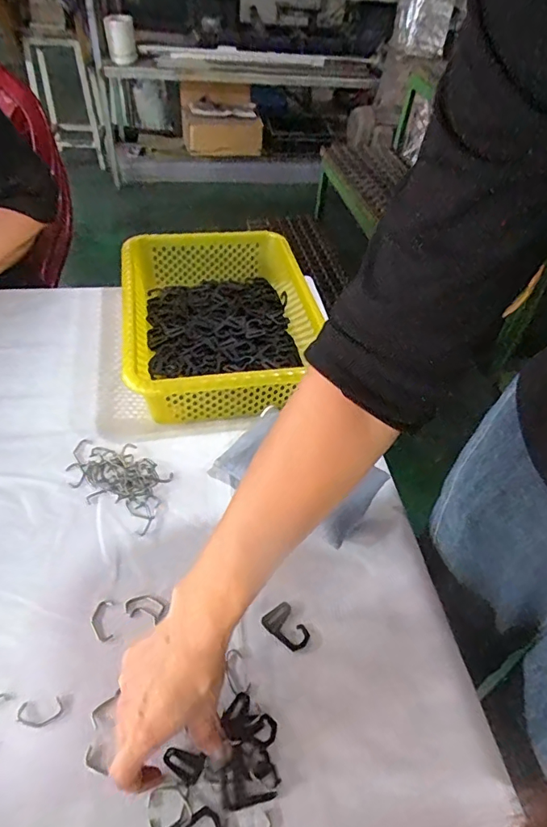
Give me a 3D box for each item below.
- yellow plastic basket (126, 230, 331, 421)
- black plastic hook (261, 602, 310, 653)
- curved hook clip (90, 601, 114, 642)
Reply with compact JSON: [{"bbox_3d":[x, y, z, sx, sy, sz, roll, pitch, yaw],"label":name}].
[{"bbox_3d":[-0.085,-0.134,0.685,0.235,0.091,0.347,-5,47,-12],"label":"yellow plastic basket"},{"bbox_3d":[0.012,0.194,0.437,0.030,0.004,0.041,-27,55,-28],"label":"black plastic hook"},{"bbox_3d":[-0.154,0.185,0.431,0.018,0.004,0.036,-6,47,-12],"label":"curved hook clip"}]

